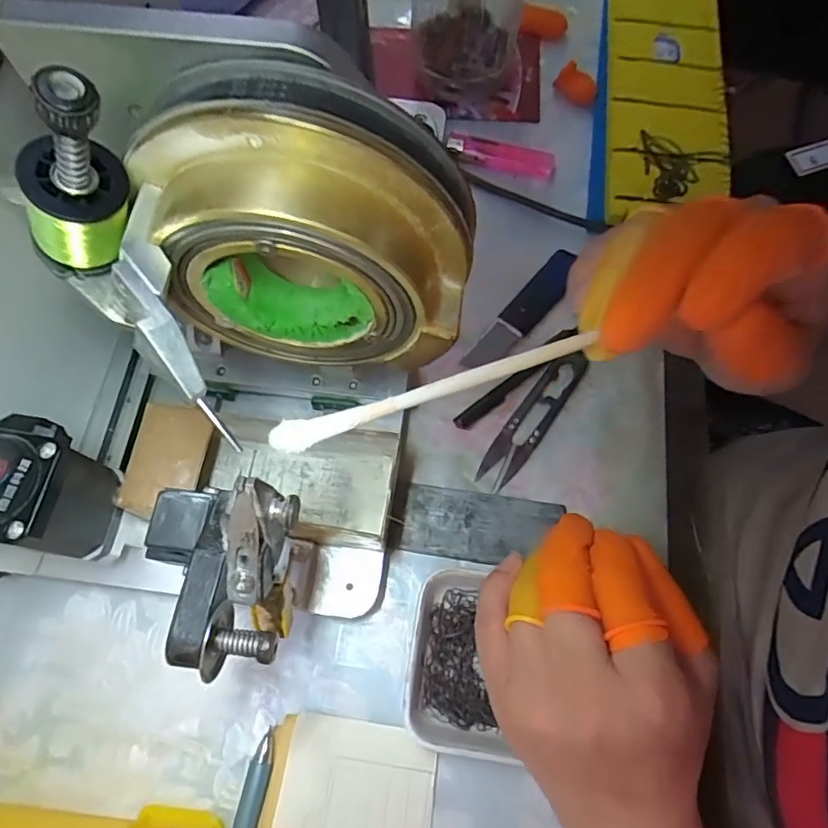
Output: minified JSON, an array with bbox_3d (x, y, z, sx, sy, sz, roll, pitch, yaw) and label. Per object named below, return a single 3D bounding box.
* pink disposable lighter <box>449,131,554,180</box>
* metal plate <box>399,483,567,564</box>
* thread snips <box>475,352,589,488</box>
[{"bbox_3d":[0.062,-0.185,0.401,0.076,0.009,0.021,18,70,6],"label":"pink disposable lighter"},{"bbox_3d":[0.037,0.062,0.311,0.084,0.005,0.038,9,69,3],"label":"metal plate"},{"bbox_3d":[0.071,-0.001,0.330,0.022,0.012,0.095,34,72,11],"label":"thread snips"}]

